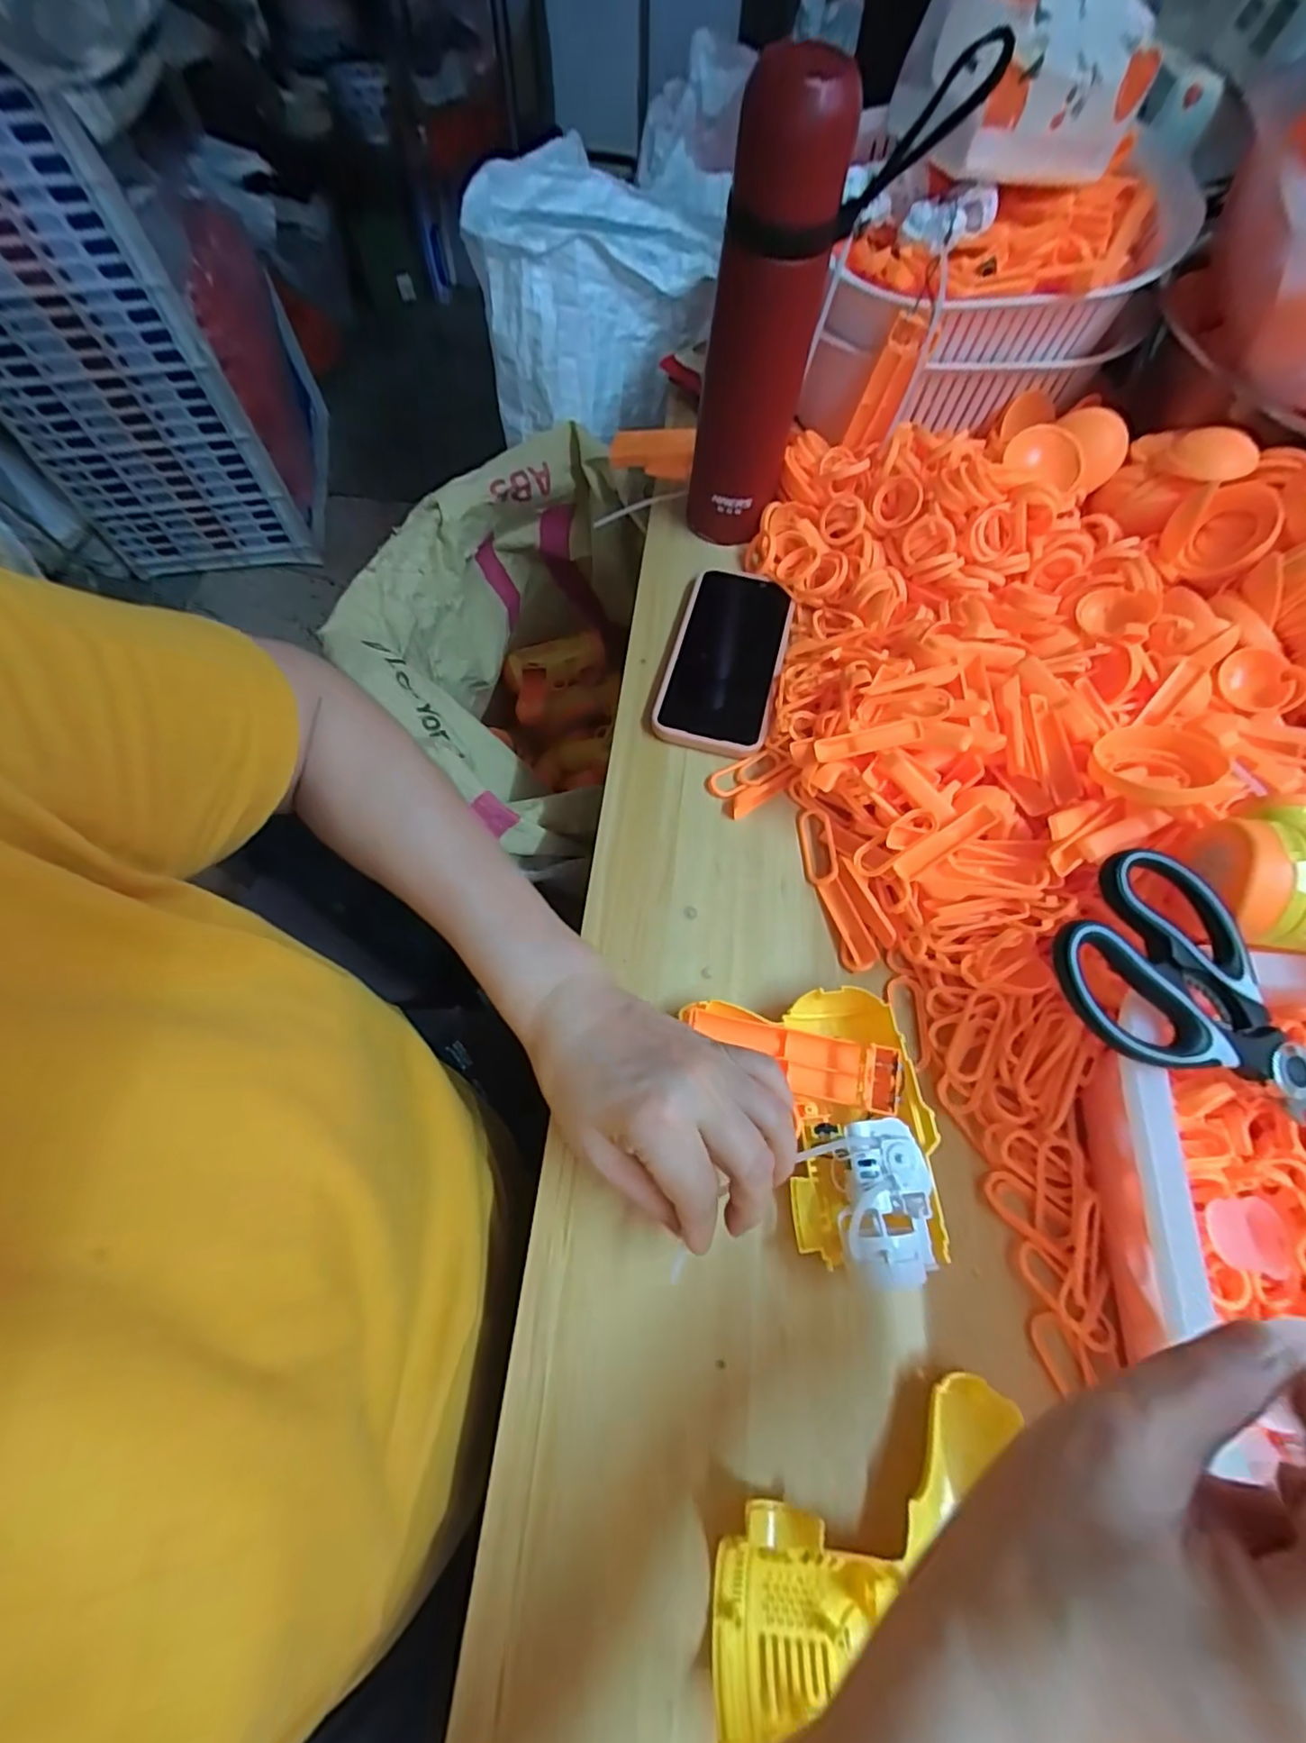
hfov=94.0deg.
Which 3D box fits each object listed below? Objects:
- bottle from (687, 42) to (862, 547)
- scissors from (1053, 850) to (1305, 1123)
[{"bbox_3d":[0.065,-0.341,0.394,0.072,0.234,0.081,10,66,3],"label":"bottle"},{"bbox_3d":[0.254,0.071,0.262,0.178,0.025,0.077,39,70,-1],"label":"scissors"}]

